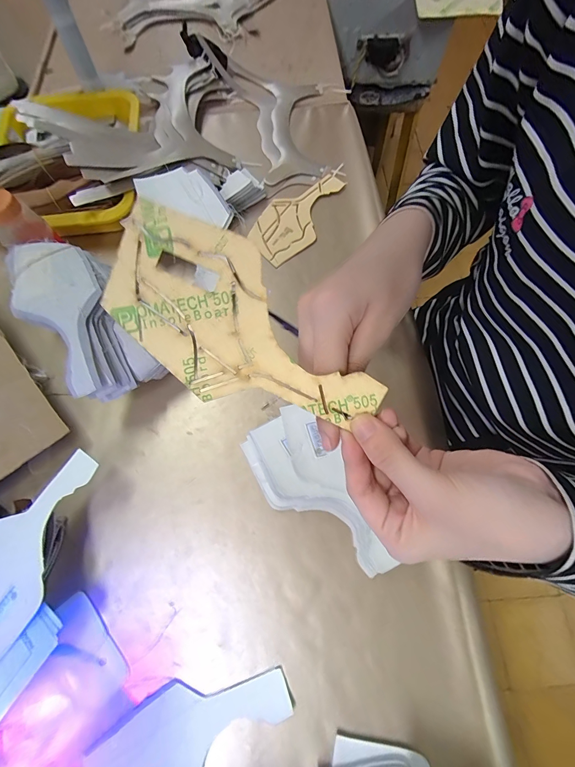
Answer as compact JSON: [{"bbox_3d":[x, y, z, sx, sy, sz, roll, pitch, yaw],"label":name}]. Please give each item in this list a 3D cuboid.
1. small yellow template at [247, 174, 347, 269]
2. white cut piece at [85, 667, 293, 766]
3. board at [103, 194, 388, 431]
[{"bbox_3d":[0.020,-0.231,0.456,0.163,0.007,0.083,-42,74,-11],"label":"small yellow template"},{"bbox_3d":[-0.077,0.291,0.266,0.164,0.004,0.081,-19,71,-8],"label":"white cut piece"},{"bbox_3d":[-0.030,-0.027,0.185,0.163,0.004,0.078,44,95,-3],"label":"board"}]

